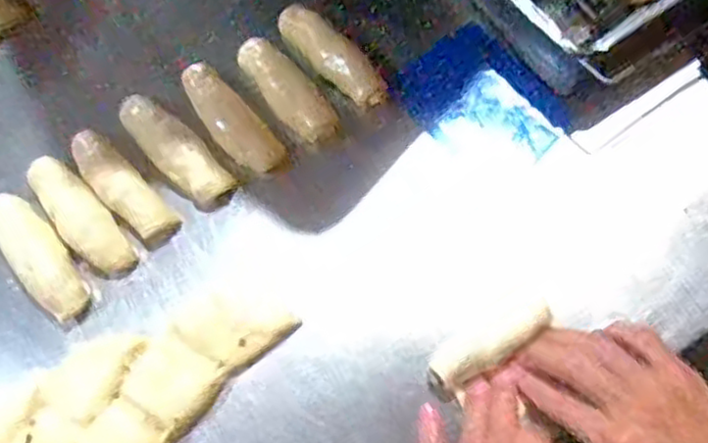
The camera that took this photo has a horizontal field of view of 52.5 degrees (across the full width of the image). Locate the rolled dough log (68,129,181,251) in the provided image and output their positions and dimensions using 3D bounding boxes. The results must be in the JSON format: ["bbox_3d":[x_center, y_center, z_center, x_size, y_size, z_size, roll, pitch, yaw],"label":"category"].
[{"bbox_3d":[-0.166,-0.026,0.513,0.031,0.020,0.102,-42,72,-7],"label":"rolled dough log"}]

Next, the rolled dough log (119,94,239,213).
[{"bbox_3d":[-0.133,-0.055,0.523,0.033,0.023,0.110,-43,72,-8],"label":"rolled dough log"}]

